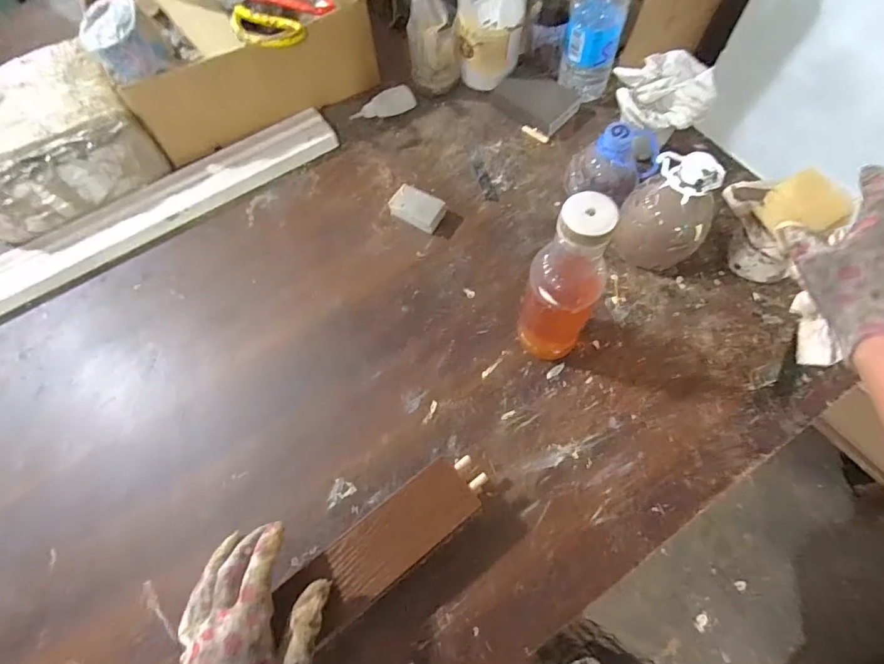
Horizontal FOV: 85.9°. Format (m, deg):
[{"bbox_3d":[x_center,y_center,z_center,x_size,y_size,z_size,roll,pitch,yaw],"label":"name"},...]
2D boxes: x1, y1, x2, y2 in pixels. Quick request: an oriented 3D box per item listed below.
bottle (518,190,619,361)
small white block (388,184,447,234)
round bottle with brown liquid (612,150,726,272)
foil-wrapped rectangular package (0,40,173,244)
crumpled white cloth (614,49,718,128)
[{"bbox_3d":[0.110,-0.039,0.426,0.066,0.209,0.056,28,70,13],"label":"bottle"},{"bbox_3d":[-0.029,-0.148,0.575,0.061,0.025,0.039,24,69,12],"label":"small white block"},{"bbox_3d":[0.240,-0.126,0.505,0.087,0.130,0.073,29,70,14],"label":"round bottle with brown liquid"},{"bbox_3d":[-0.480,-0.223,0.573,0.221,0.107,0.173,-35,70,-13],"label":"foil-wrapped rectangular package"},{"bbox_3d":[0.263,-0.283,0.557,0.105,0.040,0.084,4,67,5],"label":"crumpled white cloth"}]

